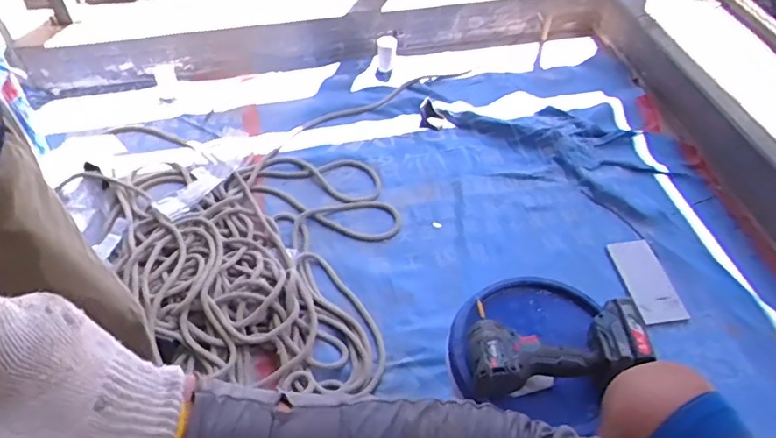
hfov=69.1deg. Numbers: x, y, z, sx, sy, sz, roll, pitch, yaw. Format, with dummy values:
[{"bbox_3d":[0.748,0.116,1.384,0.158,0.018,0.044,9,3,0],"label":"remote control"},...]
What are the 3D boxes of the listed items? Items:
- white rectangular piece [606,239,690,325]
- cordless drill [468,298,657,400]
[{"bbox_3d":[0.525,0.126,1.142,0.084,0.015,0.180,-19,69,3],"label":"white rectangular piece"},{"bbox_3d":[0.223,0.158,0.767,0.231,0.063,0.140,-11,50,12],"label":"cordless drill"}]

